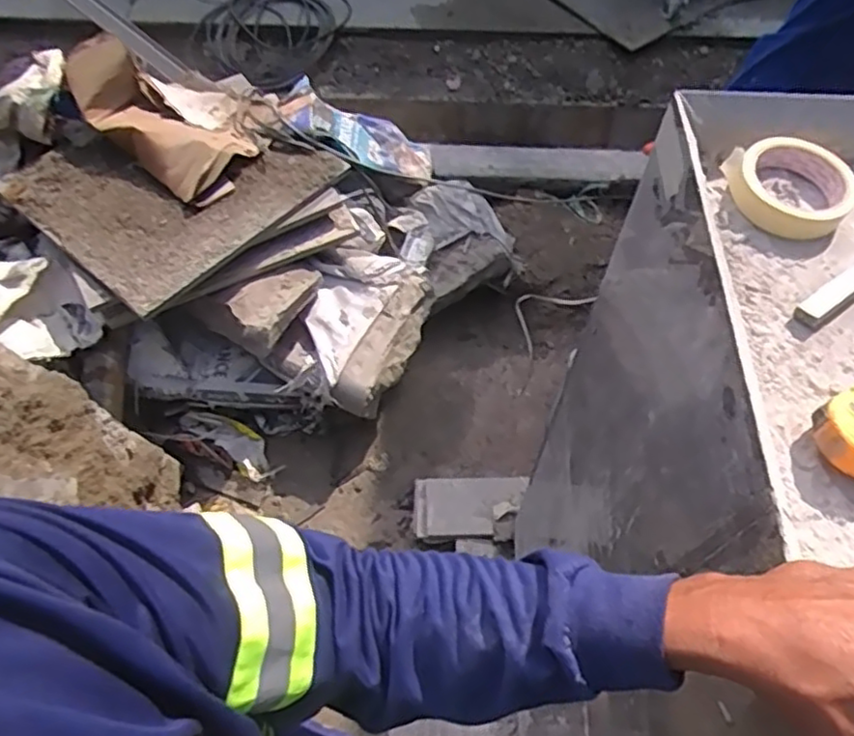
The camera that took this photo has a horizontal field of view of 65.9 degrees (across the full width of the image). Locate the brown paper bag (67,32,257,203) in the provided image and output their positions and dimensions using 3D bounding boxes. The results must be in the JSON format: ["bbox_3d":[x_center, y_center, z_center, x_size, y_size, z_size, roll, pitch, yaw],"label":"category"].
[{"bbox_3d":[-0.637,-0.575,1.543,0.428,0.128,0.228,39,63,-4],"label":"brown paper bag"}]

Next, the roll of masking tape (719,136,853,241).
[{"bbox_3d":[0.309,-0.153,0.558,0.088,0.033,0.086,0,58,0],"label":"roll of masking tape"}]

